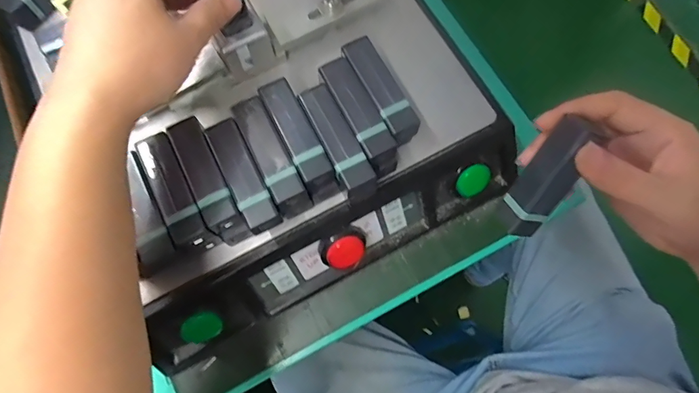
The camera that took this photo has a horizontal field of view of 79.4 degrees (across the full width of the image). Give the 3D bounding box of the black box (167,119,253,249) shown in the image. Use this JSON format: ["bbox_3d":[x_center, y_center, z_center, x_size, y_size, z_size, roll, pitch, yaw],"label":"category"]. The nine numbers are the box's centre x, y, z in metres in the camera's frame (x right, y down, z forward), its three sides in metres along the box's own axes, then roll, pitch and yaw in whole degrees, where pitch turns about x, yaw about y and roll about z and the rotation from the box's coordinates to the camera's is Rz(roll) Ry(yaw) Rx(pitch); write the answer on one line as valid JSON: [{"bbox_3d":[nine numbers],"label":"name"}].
[{"bbox_3d":[-0.110,-0.010,0.341,0.026,0.051,0.098,-27,75,-7],"label":"black box"}]

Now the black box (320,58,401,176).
[{"bbox_3d":[0.008,-0.060,0.352,0.025,0.052,0.097,-28,75,-7],"label":"black box"}]

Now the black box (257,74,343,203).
[{"bbox_3d":[-0.040,-0.043,0.349,0.026,0.053,0.095,-27,75,-7],"label":"black box"}]

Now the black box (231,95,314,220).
[{"bbox_3d":[-0.062,-0.029,0.344,0.025,0.053,0.089,-27,75,-7],"label":"black box"}]

